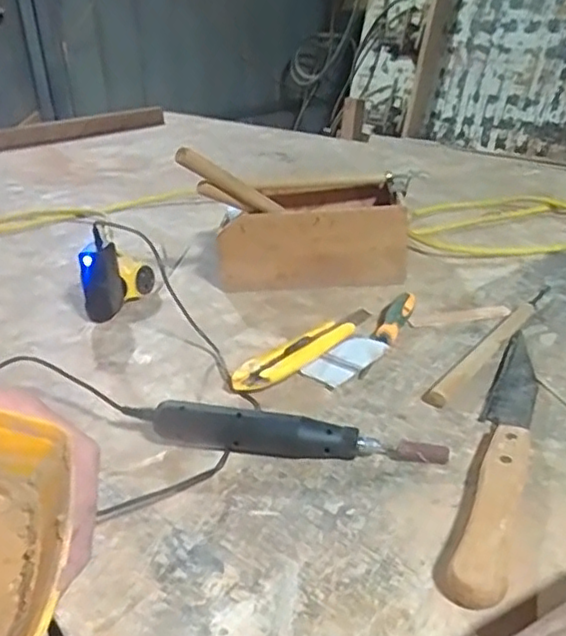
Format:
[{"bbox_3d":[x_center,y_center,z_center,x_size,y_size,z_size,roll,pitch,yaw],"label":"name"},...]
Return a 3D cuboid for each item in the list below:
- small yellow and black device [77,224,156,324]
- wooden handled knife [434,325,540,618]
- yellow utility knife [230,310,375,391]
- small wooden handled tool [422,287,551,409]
[{"bbox_3d":[-0.176,-0.050,0.677,0.036,0.086,0.082,8,28,23],"label":"small yellow and black device"},{"bbox_3d":[0.146,0.079,0.432,0.035,0.018,0.275,8,28,23],"label":"wooden handled knife"},{"bbox_3d":[0.024,0.024,0.565,0.042,0.023,0.167,16,32,35],"label":"yellow utility knife"},{"bbox_3d":[0.187,0.013,0.564,0.021,0.015,0.243,16,32,35],"label":"small wooden handled tool"}]

